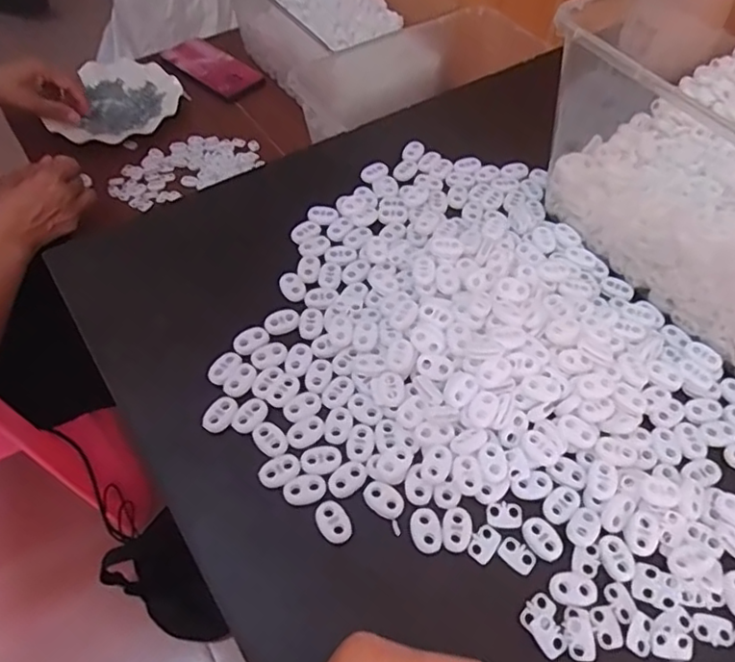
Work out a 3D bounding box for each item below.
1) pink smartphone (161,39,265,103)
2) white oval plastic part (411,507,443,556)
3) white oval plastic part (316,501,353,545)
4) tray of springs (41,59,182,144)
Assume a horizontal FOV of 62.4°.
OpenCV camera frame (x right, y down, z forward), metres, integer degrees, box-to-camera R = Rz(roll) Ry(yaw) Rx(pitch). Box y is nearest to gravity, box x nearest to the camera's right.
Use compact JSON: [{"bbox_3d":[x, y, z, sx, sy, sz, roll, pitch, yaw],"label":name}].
[{"bbox_3d":[-0.234,-0.399,0.910,0.082,0.009,0.177,-38,64,-23],"label":"pink smartphone"},{"bbox_3d":[0.031,0.103,0.315,0.015,0.004,0.023,-5,56,-4],"label":"white oval plastic part"},{"bbox_3d":[-0.018,0.100,0.317,0.016,0.004,0.022,-26,59,-17],"label":"white oval plastic part"},{"bbox_3d":[-0.344,-0.324,0.850,0.154,0.017,0.164,9,56,6],"label":"tray of springs"}]

